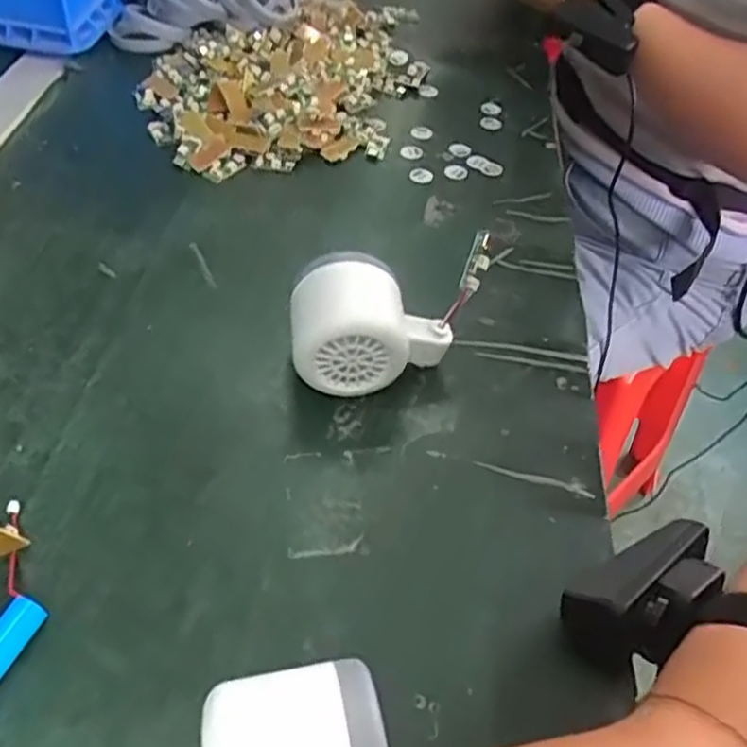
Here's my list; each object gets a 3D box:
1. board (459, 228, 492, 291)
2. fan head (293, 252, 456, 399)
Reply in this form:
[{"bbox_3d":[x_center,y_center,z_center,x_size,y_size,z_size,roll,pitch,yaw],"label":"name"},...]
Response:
[{"bbox_3d":[0.055,-0.059,0.372,0.011,0.009,0.033,18,89,9],"label":"board"},{"bbox_3d":[0.000,-0.022,0.363,0.076,0.064,0.052,11,47,3],"label":"fan head"}]

